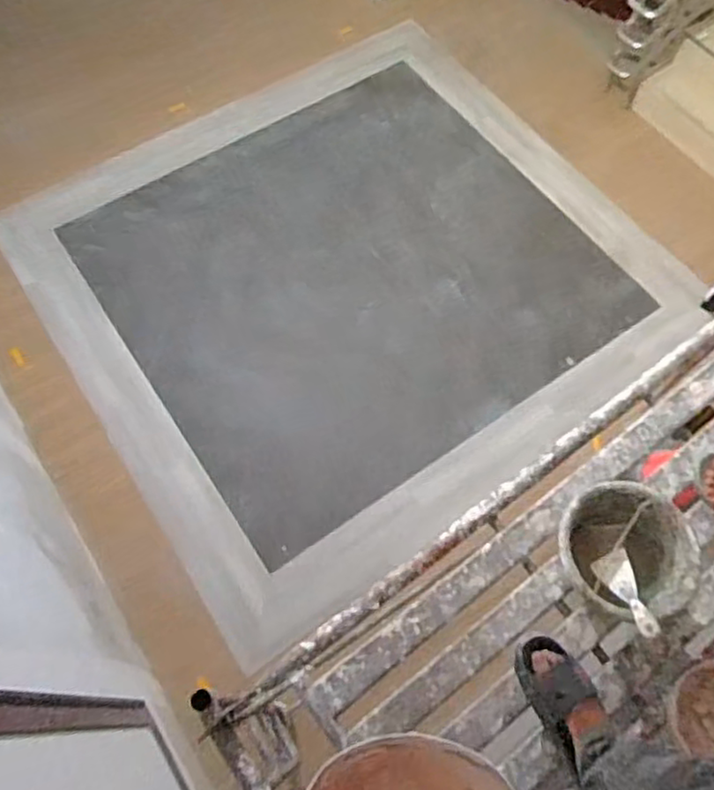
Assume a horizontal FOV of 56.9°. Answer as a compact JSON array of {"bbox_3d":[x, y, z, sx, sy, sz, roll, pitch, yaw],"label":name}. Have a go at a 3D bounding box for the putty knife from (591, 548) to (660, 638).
[{"bbox_3d":[0.482,0.366,1.178,0.072,0.049,0.171,-5,36,-4],"label":"putty knife"}]

